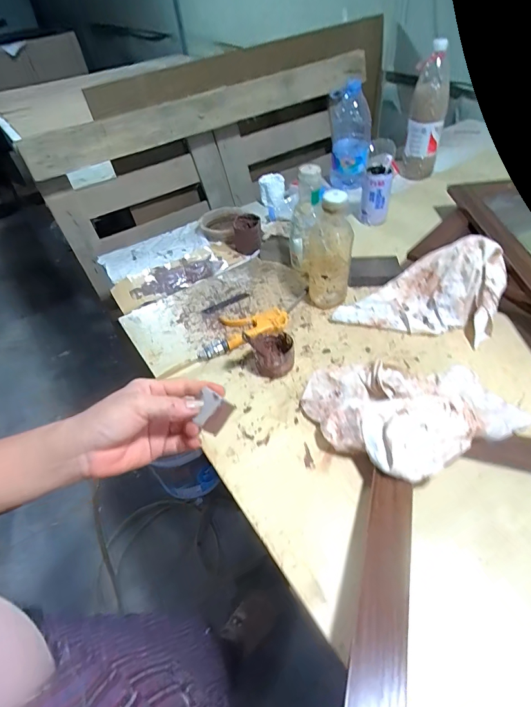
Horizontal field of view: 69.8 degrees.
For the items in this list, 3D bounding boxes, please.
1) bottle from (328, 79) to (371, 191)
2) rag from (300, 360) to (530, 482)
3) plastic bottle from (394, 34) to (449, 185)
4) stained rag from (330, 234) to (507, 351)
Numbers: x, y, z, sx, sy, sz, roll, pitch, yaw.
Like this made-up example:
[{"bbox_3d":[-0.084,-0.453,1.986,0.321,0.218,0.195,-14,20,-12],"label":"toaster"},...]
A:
[{"bbox_3d":[0.216,-0.549,0.980,0.106,0.240,0.090,3,47,7],"label":"bottle"},{"bbox_3d":[0.196,0.052,0.524,0.252,0.074,0.208,-22,49,-15],"label":"rag"},{"bbox_3d":[0.408,-0.601,0.962,0.088,0.290,0.075,9,48,15],"label":"plastic bottle"},{"bbox_3d":[0.264,-0.120,0.657,0.250,0.106,0.156,12,49,16],"label":"stained rag"}]

